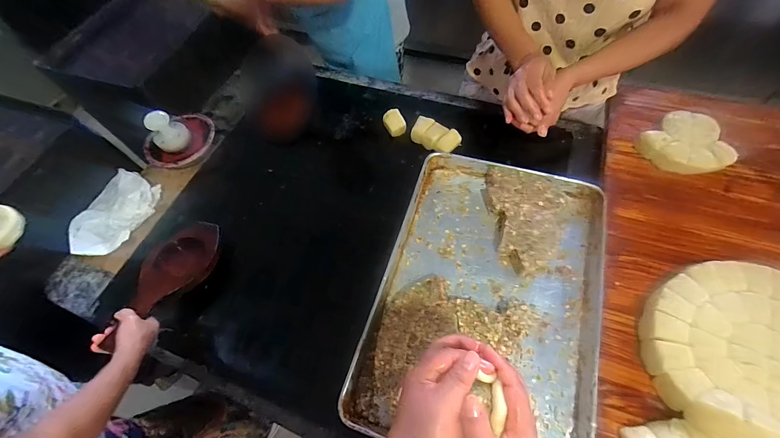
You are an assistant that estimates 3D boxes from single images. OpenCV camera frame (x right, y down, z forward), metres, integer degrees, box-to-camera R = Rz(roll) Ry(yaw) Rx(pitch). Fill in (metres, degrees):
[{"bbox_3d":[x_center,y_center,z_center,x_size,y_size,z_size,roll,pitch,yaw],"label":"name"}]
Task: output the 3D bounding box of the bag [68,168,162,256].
[{"bbox_3d":[-0.689,-0.014,0.826,0.148,0.047,0.222,17,61,11],"label":"bag"}]

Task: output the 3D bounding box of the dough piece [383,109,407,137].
[{"bbox_3d":[0.011,-0.268,0.913,0.051,0.043,0.069,-25,62,-13],"label":"dough piece"}]

